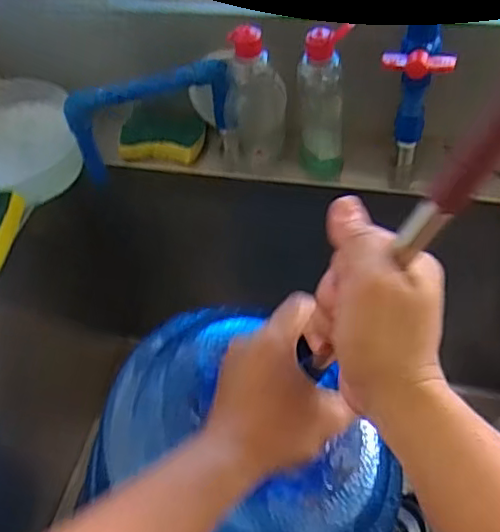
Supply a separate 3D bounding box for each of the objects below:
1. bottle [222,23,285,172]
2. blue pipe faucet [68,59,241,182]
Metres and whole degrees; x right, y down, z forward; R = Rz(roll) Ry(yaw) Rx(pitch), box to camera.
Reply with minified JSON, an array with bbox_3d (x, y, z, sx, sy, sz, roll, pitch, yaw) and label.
[{"bbox_3d":[0.003,-0.183,0.672,0.071,0.155,0.053,-3,50,2],"label":"bottle"},{"bbox_3d":[-0.102,-0.155,0.667,0.172,0.101,0.034,-15,50,-7],"label":"blue pipe faucet"}]

